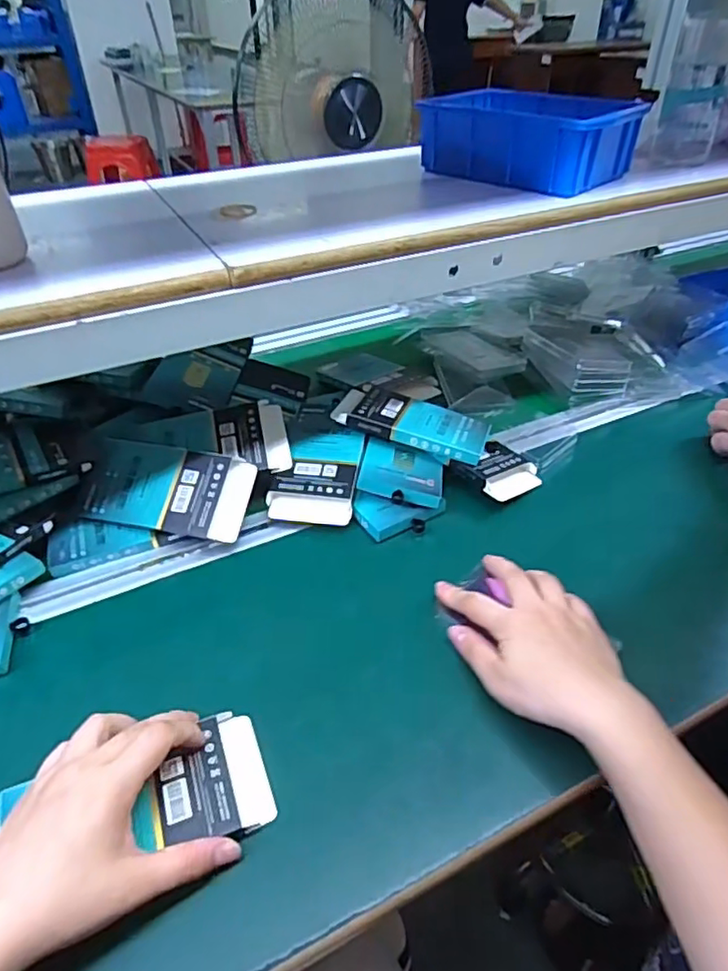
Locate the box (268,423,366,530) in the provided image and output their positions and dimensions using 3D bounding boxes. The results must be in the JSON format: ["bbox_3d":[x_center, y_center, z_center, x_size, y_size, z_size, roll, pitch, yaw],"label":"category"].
[{"bbox_3d":[-0.041,-0.012,0.603,0.077,0.032,0.115,6,42,8],"label":"box"}]

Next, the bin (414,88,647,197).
[{"bbox_3d":[0.170,-0.362,0.639,0.144,0.062,0.200,-31,46,-31],"label":"bin"}]

